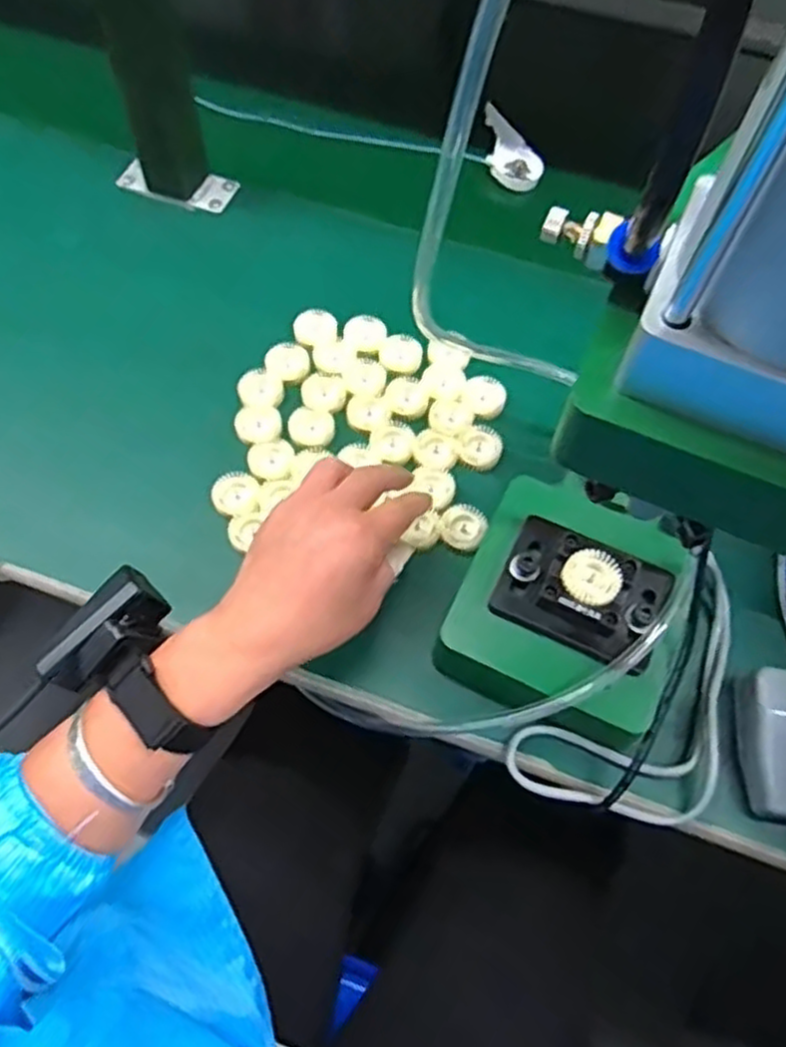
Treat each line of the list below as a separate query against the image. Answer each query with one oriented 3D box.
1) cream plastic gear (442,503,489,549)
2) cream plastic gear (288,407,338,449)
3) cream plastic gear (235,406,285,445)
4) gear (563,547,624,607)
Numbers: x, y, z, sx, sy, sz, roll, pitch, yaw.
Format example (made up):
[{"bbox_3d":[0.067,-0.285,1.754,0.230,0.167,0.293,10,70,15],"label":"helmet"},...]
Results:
[{"bbox_3d":[0.047,0.002,0.495,0.029,0.012,0.027,27,65,12],"label":"cream plastic gear"},{"bbox_3d":[-0.057,-0.068,0.530,0.033,0.004,0.031,3,75,-10],"label":"cream plastic gear"},{"bbox_3d":[-0.094,-0.069,0.524,0.033,0.011,0.026,-10,64,-7],"label":"cream plastic gear"},{"bbox_3d":[0.111,0.030,0.416,0.032,0.004,0.032,-3,64,7],"label":"gear"}]

